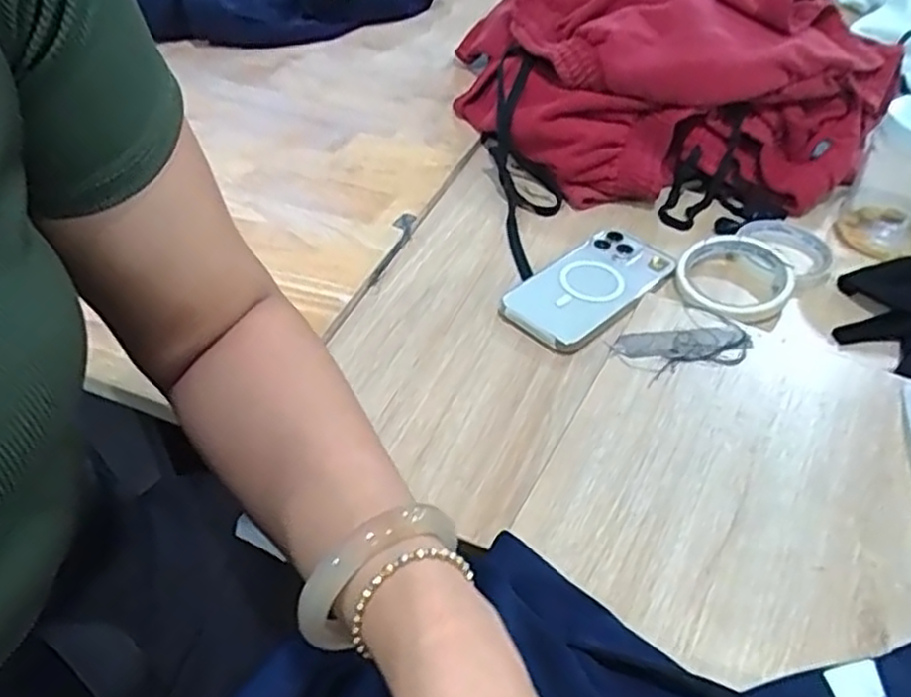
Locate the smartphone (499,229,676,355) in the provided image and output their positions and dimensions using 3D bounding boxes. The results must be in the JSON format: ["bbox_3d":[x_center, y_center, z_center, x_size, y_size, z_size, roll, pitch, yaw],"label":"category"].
[{"bbox_3d":[0.117,-0.055,0.639,0.083,0.018,0.162,32,52,27],"label":"smartphone"}]

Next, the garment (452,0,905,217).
[{"bbox_3d":[0.214,-0.309,0.794,0.374,0.169,0.359,1,44,-1],"label":"garment"}]

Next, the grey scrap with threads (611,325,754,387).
[{"bbox_3d":[0.166,-0.001,0.538,0.097,0.005,0.045,-11,46,-13],"label":"grey scrap with threads"}]

